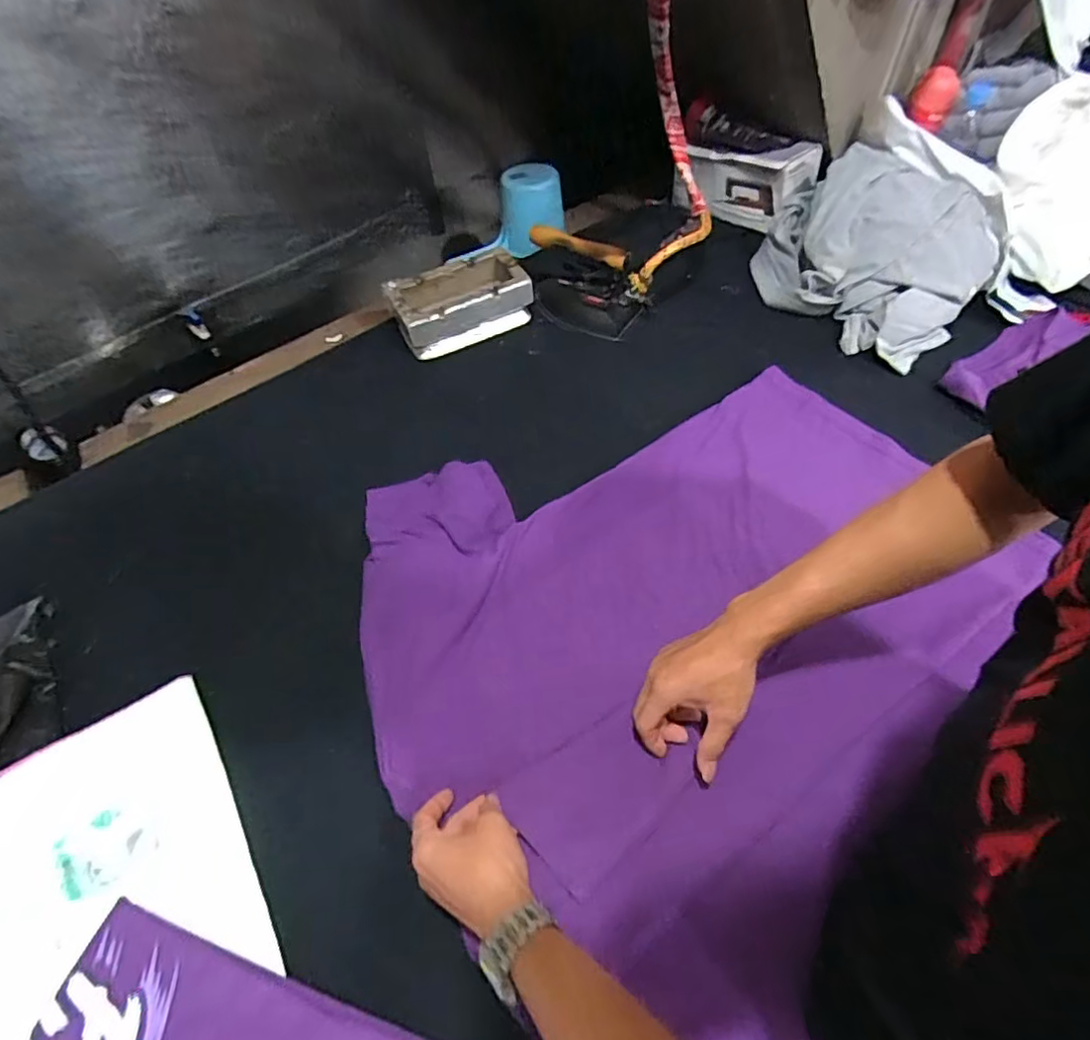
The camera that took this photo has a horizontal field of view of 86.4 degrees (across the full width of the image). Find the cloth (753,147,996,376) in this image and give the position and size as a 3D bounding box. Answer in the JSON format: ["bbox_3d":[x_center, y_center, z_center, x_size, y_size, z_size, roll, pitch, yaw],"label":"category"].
[{"bbox_3d":[0.507,-0.425,0.916,0.320,0.180,0.286,33,64,25],"label":"cloth"}]

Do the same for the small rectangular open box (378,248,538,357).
[{"bbox_3d":[-0.141,-0.366,0.981,0.226,0.082,0.122,-21,56,-10],"label":"small rectangular open box"}]

